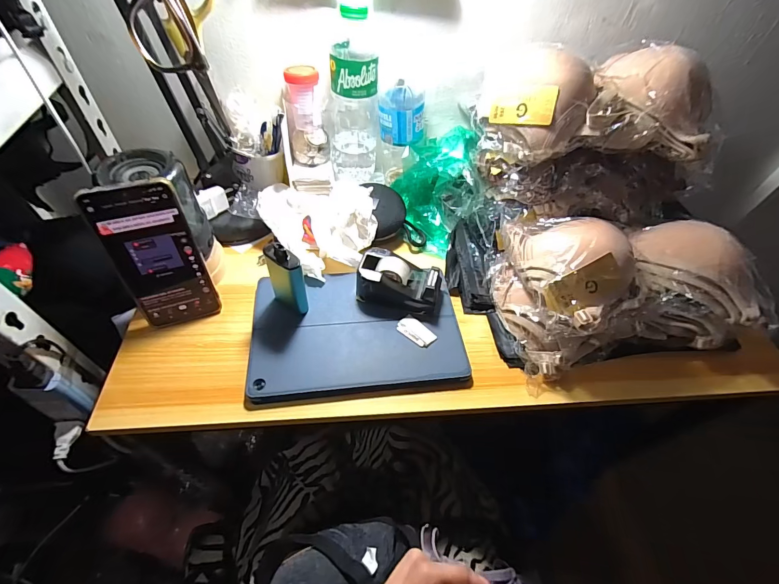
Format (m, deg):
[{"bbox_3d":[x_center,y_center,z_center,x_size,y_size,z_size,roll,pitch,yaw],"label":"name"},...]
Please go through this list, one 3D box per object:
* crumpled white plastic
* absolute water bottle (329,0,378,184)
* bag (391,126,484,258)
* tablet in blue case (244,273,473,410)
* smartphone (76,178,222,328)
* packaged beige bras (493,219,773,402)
[{"bbox_3d":[-0.093,-0.083,0.484,0.145,0.058,0.128,-4,53,-9],"label":"crumpled white plastic"},{"bbox_3d":[-0.045,-0.253,0.479,0.061,0.219,0.058,2,53,-5],"label":"absolute water bottle"},{"bbox_3d":[0.070,-0.150,0.530,0.114,0.105,0.156,10,52,1],"label":"bag"},{"bbox_3d":[-0.038,0.047,0.434,0.238,0.023,0.155,-4,53,-9],"label":"tablet in blue case"},{"bbox_3d":[-0.236,-0.031,0.377,0.074,0.166,0.007,-15,42,-19],"label":"smartphone"},{"bbox_3d":[0.264,-0.007,0.424,0.246,0.129,0.159,-8,54,-12],"label":"packaged beige bras"}]

